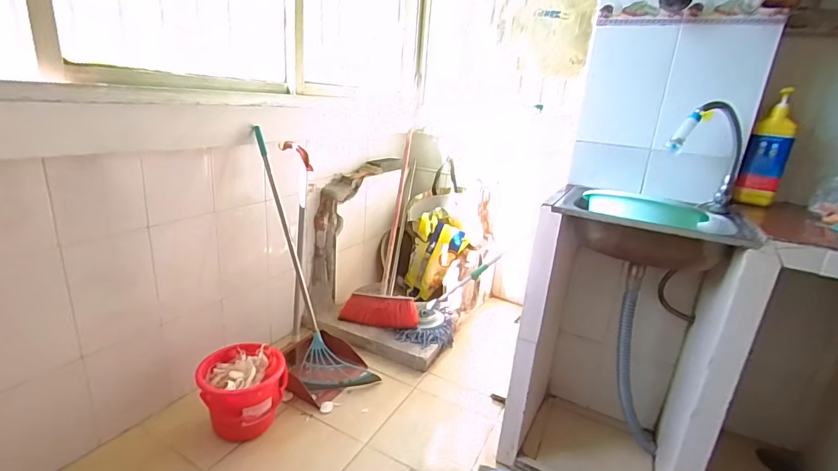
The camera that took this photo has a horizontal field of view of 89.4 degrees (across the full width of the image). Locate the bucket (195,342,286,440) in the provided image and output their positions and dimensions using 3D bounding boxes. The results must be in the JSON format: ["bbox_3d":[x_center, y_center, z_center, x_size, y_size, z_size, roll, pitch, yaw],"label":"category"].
[{"bbox_3d":[-0.517,0.460,1.259,0.227,0.196,0.227,4,18,-1],"label":"bucket"}]

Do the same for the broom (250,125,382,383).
[{"bbox_3d":[-0.425,0.136,1.384,0.235,0.917,0.068,-27,10,-18],"label":"broom"}]

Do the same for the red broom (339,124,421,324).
[{"bbox_3d":[-0.120,-0.045,1.968,0.348,0.965,0.160,-10,-28,29],"label":"red broom"}]

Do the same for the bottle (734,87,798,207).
[{"bbox_3d":[0.869,-0.213,1.052,0.081,0.276,0.095,18,23,36],"label":"bottle"}]

